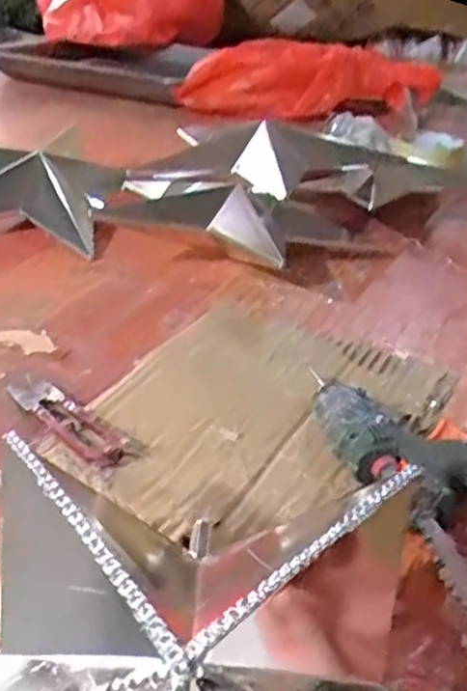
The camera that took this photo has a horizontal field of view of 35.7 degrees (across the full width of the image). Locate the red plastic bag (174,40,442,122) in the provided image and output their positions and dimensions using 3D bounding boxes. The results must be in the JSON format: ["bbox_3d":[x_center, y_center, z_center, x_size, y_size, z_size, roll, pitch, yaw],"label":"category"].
[{"bbox_3d":[0.090,-0.374,1.021,0.371,0.107,0.093,10,31,12],"label":"red plastic bag"}]

